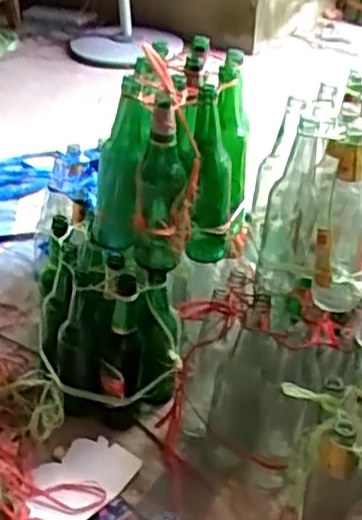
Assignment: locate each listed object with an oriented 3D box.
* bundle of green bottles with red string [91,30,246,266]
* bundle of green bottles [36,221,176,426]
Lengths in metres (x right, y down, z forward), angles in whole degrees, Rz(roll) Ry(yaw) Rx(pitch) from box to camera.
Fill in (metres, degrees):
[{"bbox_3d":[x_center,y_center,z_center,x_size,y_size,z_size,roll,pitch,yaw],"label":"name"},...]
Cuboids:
[{"bbox_3d":[-0.012,-0.140,1.011,0.220,0.281,0.213,2,37,2],"label":"bundle of green bottles with red string"},{"bbox_3d":[-0.116,0.097,1.103,0.208,0.264,0.213,1,37,-1],"label":"bundle of green bottles"}]

